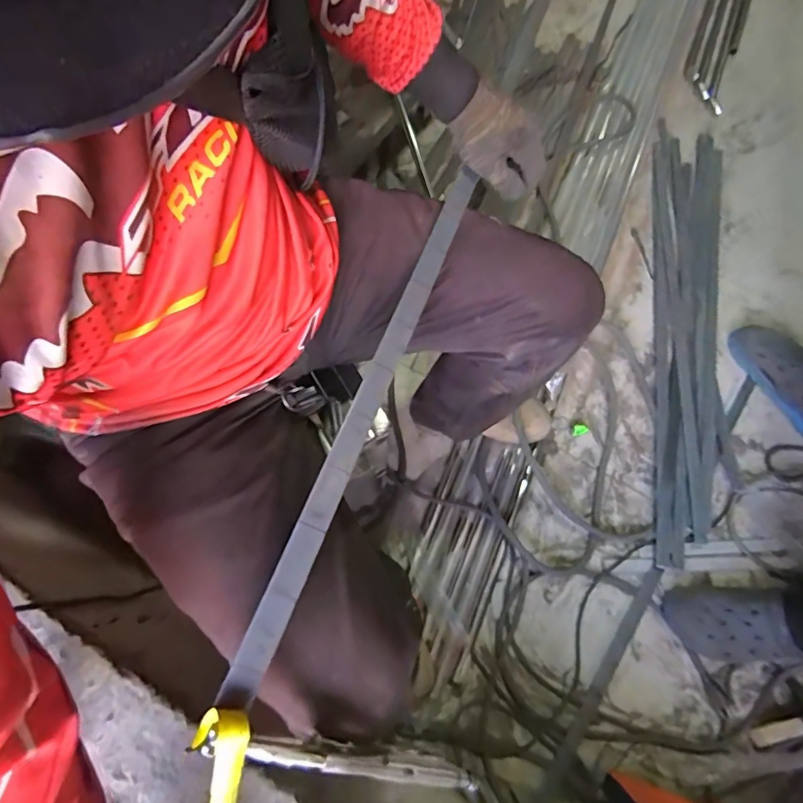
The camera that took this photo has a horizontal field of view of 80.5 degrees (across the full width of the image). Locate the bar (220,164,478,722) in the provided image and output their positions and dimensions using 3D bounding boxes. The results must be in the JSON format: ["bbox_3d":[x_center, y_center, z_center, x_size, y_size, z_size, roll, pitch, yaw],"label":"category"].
[{"bbox_3d":[-0.018,-0.019,0.418,0.019,0.011,0.518,20,66,6],"label":"bar"}]

